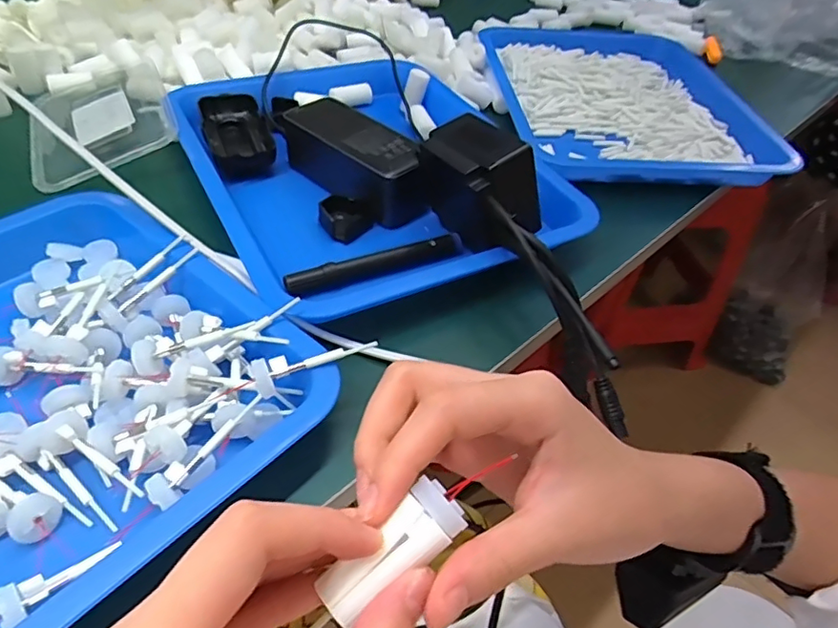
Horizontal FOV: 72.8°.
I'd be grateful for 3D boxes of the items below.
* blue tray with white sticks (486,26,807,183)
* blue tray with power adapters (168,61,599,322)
[{"bbox_3d":[0.210,-0.243,0.620,0.260,0.036,0.342,1,45,-6],"label":"blue tray with white sticks"},{"bbox_3d":[-0.044,-0.139,0.459,0.256,0.094,0.330,-18,50,-23],"label":"blue tray with power adapters"}]

